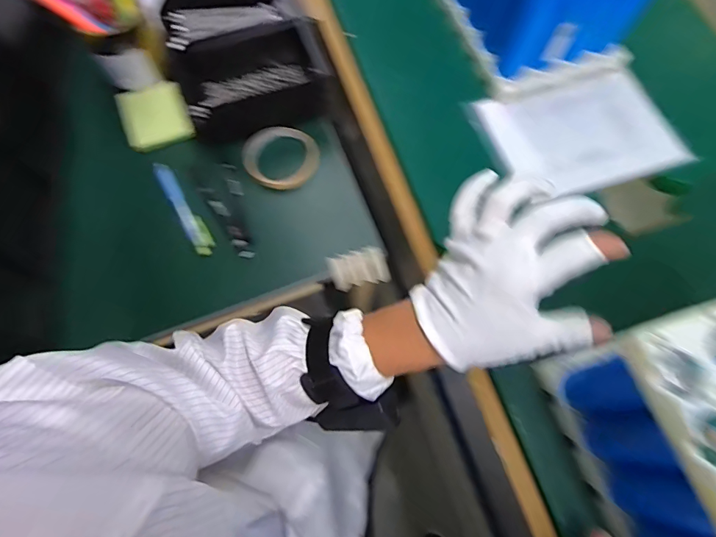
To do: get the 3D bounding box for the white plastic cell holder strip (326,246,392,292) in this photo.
[{"bbox_3d":[0.001,0.000,0.493,0.067,0.007,0.045,-14,71,-7],"label":"white plastic cell holder strip"}]

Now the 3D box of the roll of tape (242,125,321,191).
[{"bbox_3d":[-0.100,-0.144,0.543,0.092,0.022,0.085,1,70,-2],"label":"roll of tape"}]

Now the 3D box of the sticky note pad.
[{"bbox_3d":[-0.267,-0.204,0.559,0.082,0.017,0.095,-23,73,-10],"label":"sticky note pad"}]

